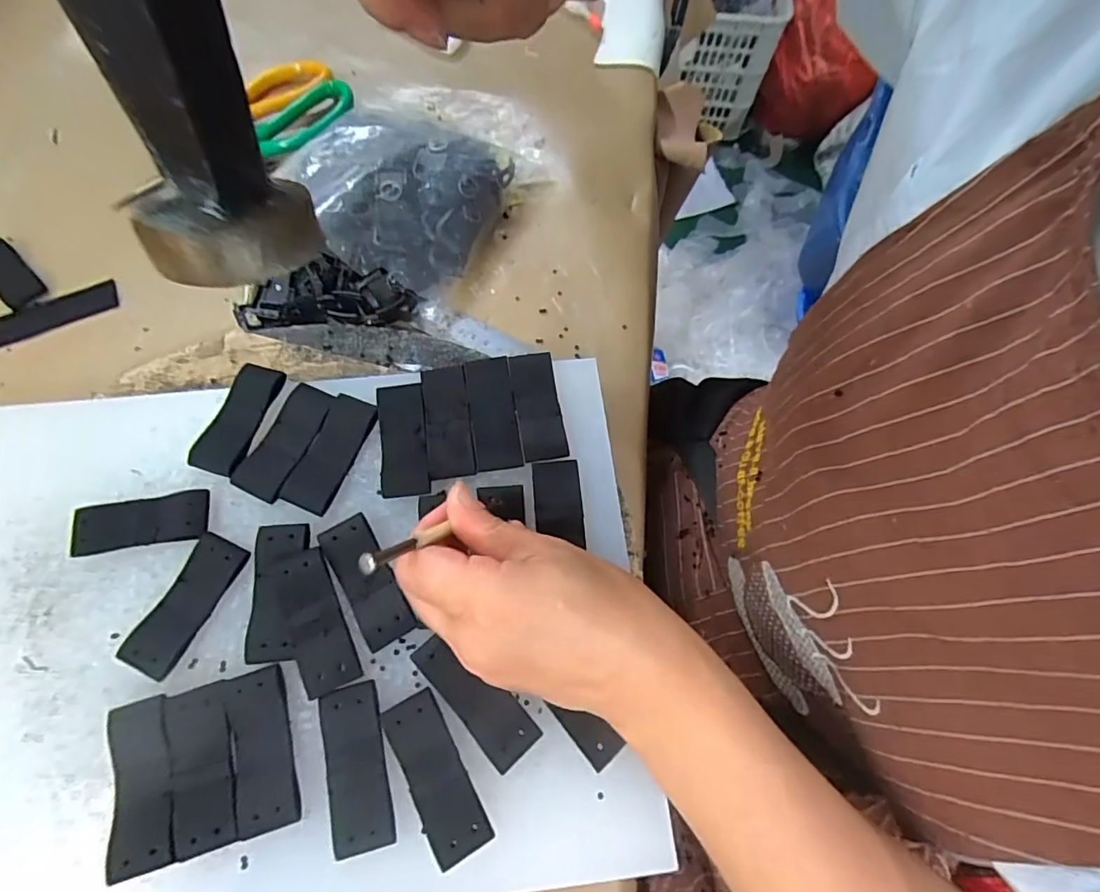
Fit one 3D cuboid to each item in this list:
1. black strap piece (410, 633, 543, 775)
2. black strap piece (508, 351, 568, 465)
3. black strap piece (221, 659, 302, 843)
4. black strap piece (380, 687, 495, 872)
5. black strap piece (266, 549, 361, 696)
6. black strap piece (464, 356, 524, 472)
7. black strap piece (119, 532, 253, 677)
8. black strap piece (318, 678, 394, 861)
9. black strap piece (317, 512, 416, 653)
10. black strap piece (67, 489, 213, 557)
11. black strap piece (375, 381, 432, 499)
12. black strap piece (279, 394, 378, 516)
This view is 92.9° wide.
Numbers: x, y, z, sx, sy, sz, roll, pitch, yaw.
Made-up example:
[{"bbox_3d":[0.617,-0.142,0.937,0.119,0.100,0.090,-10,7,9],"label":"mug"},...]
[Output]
[{"bbox_3d":[-0.035,0.116,0.244,0.024,0.004,0.066,-41,76,-14],"label":"black strap piece"},{"bbox_3d":[-0.007,-0.024,0.299,0.025,0.004,0.066,-9,71,-5],"label":"black strap piece"},{"bbox_3d":[-0.132,0.137,0.238,0.025,0.005,0.065,-16,72,-7],"label":"black strap piece"},{"bbox_3d":[-0.052,0.147,0.234,0.025,0.004,0.067,-28,74,-11],"label":"black strap piece"},{"bbox_3d":[-0.115,0.083,0.254,0.026,0.004,0.069,-25,76,-13],"label":"black strap piece"},{"bbox_3d":[-0.033,-0.020,0.296,0.026,0.004,0.068,-8,71,-5],"label":"black strap piece"},{"bbox_3d":[-0.180,0.078,0.259,0.027,0.005,0.066,27,72,8],"label":"black strap piece"},{"bbox_3d":[-0.087,0.143,0.234,0.026,0.005,0.065,-13,71,-6],"label":"black strap piece"},{"bbox_3d":[-0.092,0.067,0.262,0.023,0.005,0.065,-29,74,-11],"label":"black strap piece"},{"bbox_3d":[-0.214,0.039,0.272,0.068,0.006,0.025,-7,71,-4],"label":"black strap piece"},{"bbox_3d":[-0.082,-0.004,0.292,0.026,0.007,0.066,-9,71,-5],"label":"black strap piece"},{"bbox_3d":[-0.121,0.003,0.289,0.025,0.004,0.066,21,71,5],"label":"black strap piece"}]

